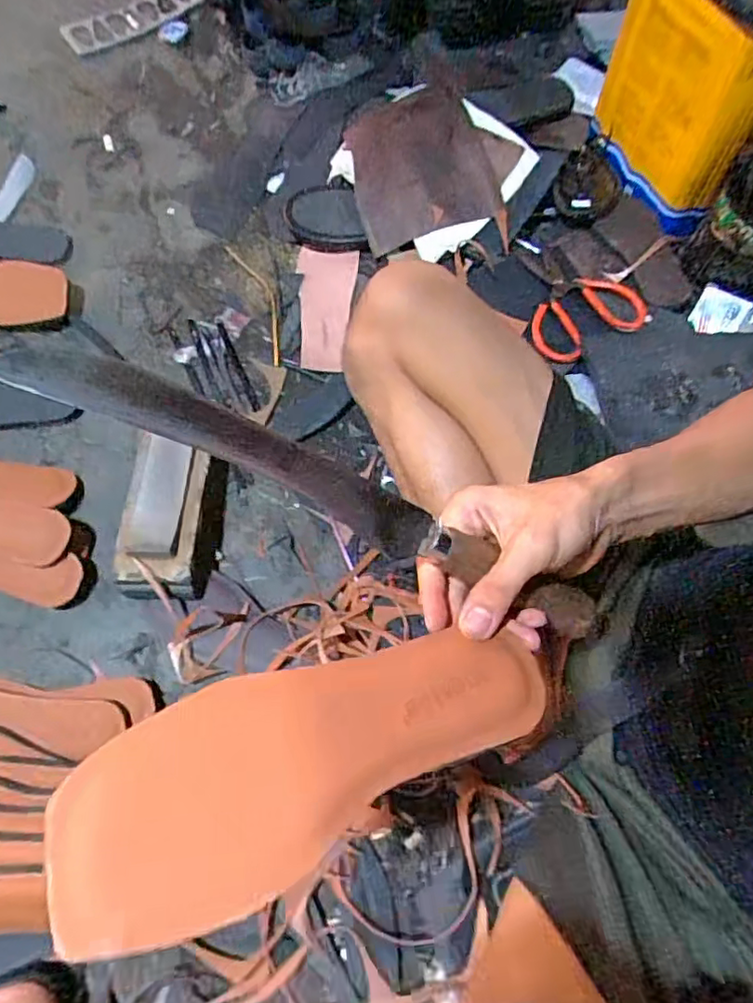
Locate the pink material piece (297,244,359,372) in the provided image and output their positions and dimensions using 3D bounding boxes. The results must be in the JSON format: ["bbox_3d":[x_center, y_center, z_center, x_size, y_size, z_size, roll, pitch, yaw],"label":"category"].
[{"bbox_3d":[-0.077,-0.272,0.832,0.082,0.014,0.196,5,71,5],"label":"pink material piece"}]

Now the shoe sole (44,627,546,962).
[{"bbox_3d":[-0.022,0.116,0.271,0.223,0.012,0.087,-10,60,-20],"label":"shoe sole"}]

